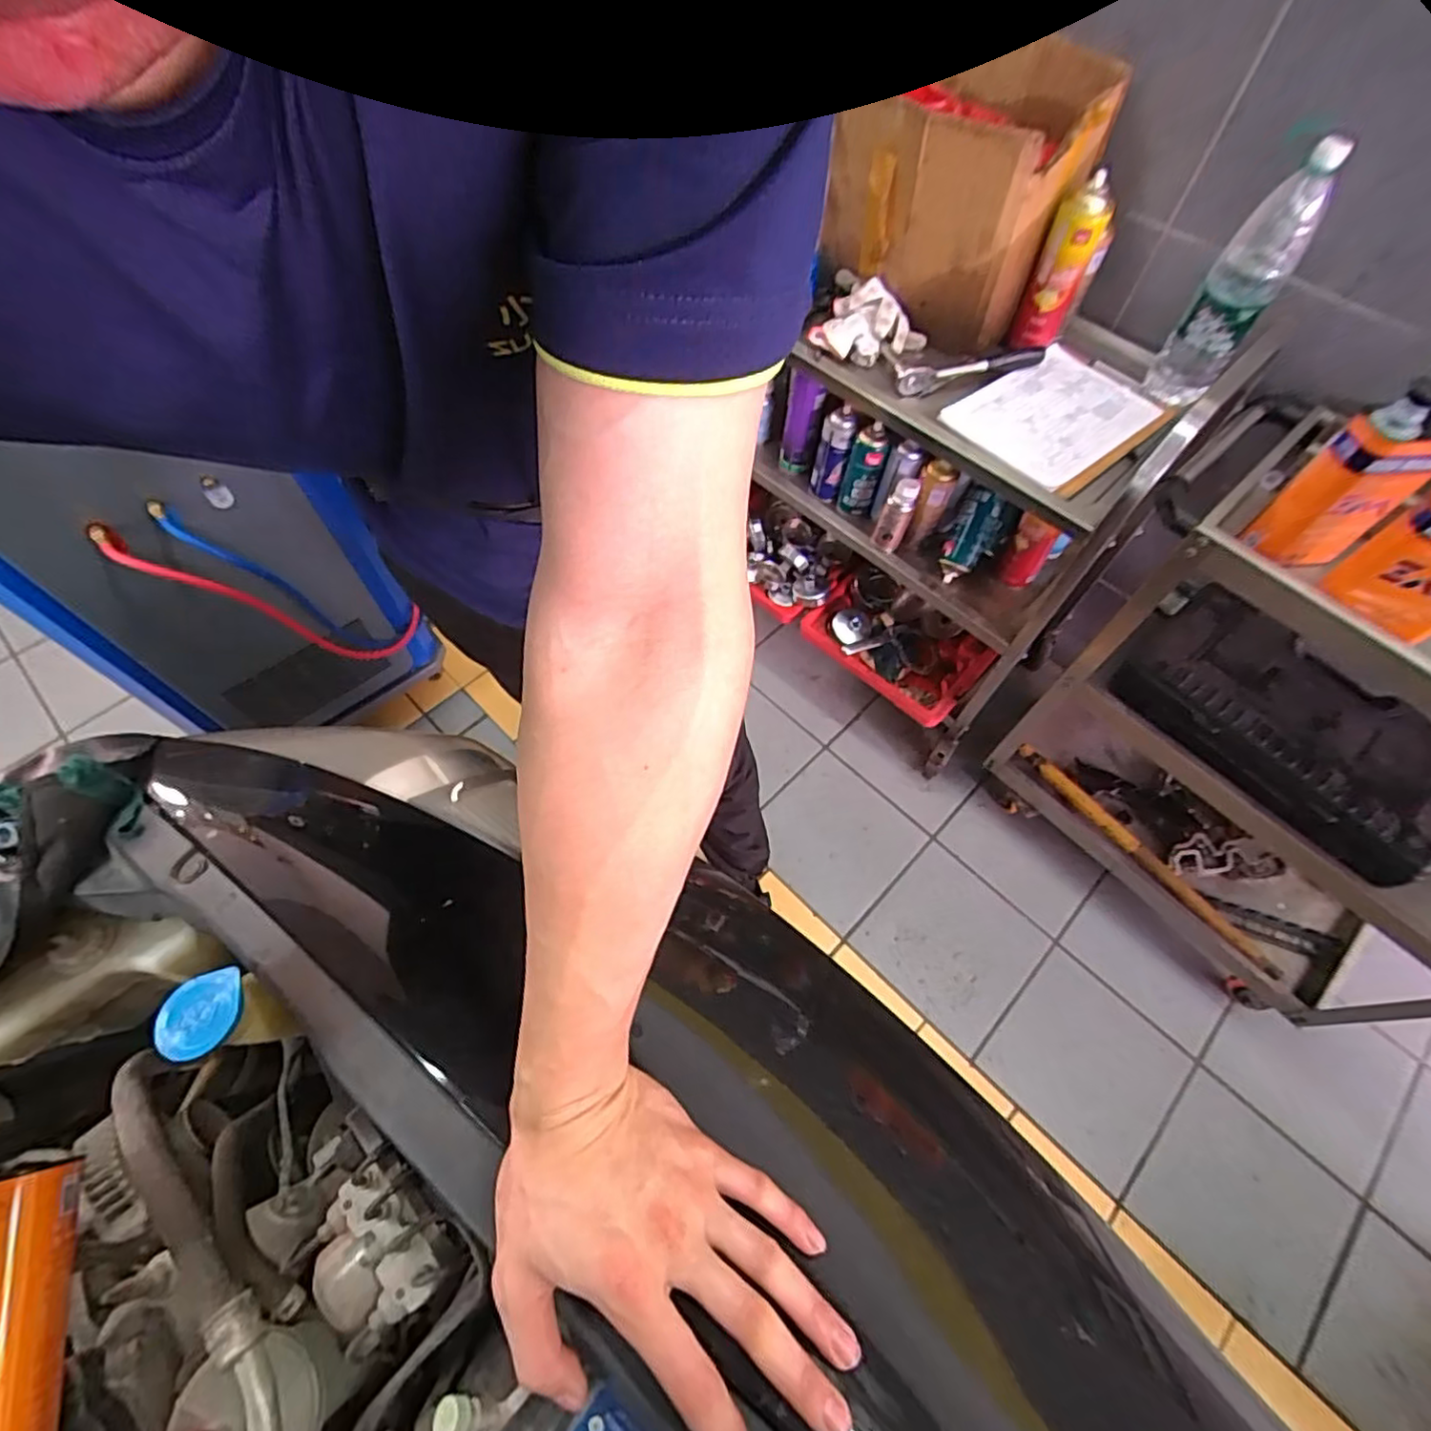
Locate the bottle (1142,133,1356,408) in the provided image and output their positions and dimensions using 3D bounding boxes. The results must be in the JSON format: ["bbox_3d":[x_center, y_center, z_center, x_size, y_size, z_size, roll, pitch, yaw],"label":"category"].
[{"bbox_3d":[0.733,-0.598,0.934,0.093,0.326,0.078,32,63,15],"label":"bottle"}]

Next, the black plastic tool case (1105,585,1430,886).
[{"bbox_3d":[0.893,0.001,1.035,0.310,0.128,0.461,-39,69,-21],"label":"black plastic tool case"}]

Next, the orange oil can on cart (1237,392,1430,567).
[{"bbox_3d":[0.728,-0.267,0.759,0.131,0.209,0.068,-3,60,-5],"label":"orange oil can on cart"}]

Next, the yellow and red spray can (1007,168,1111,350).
[{"bbox_3d":[0.516,-0.668,0.998,0.081,0.214,0.064,22,62,11],"label":"yellow and red spray can"}]

